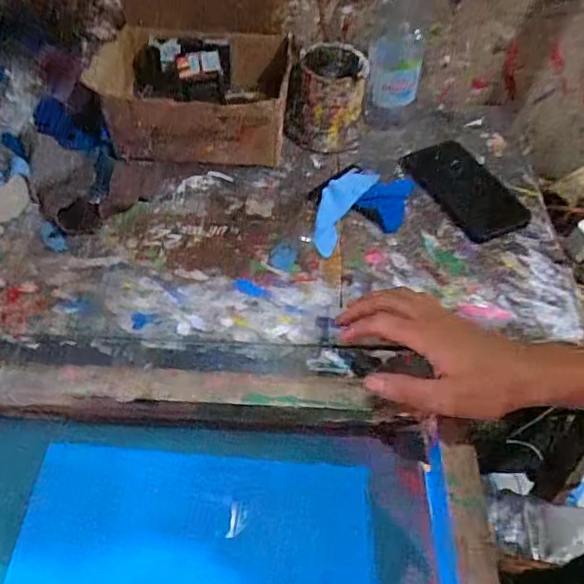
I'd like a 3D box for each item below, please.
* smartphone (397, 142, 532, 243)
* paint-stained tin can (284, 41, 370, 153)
[{"bbox_3d":[0.202,-0.121,0.652,0.087,0.013,0.148,-21,57,-19],"label":"smartphone"},{"bbox_3d":[0.043,-0.234,0.682,0.086,0.100,0.089,2,52,-2],"label":"paint-stained tin can"}]

